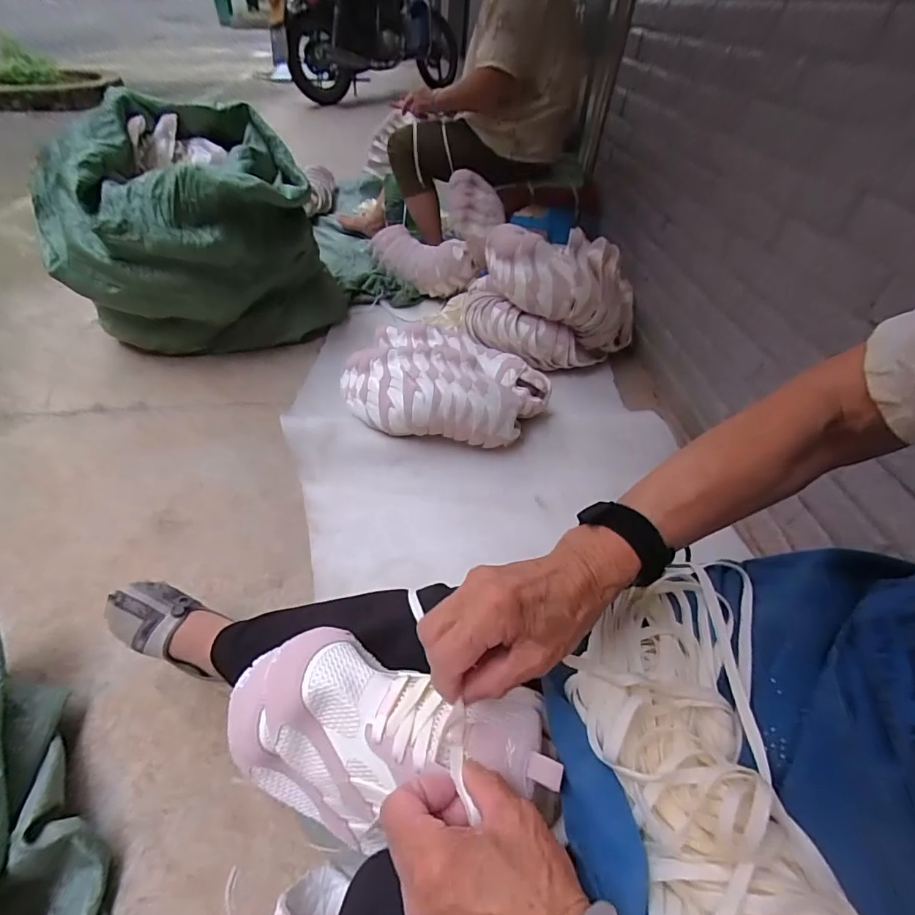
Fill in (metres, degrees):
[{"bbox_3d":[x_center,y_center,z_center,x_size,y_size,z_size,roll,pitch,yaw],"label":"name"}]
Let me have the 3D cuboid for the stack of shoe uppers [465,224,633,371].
[{"bbox_3d":[0.206,-0.395,1.200,0.435,0.262,0.219,18,47,19],"label":"stack of shoe uppers"}]

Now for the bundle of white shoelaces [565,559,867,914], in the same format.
[{"bbox_3d":[0.150,0.197,0.298,0.140,0.046,0.308,7,44,-1],"label":"bundle of white shoelaces"}]

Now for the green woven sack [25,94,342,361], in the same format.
[{"bbox_3d":[-0.632,-0.547,1.206,0.607,0.458,0.508,-13,45,-13],"label":"green woven sack"}]

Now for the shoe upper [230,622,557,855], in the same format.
[{"bbox_3d":[-0.049,0.193,0.347,0.222,0.096,0.110,1,43,8],"label":"shoe upper"}]

